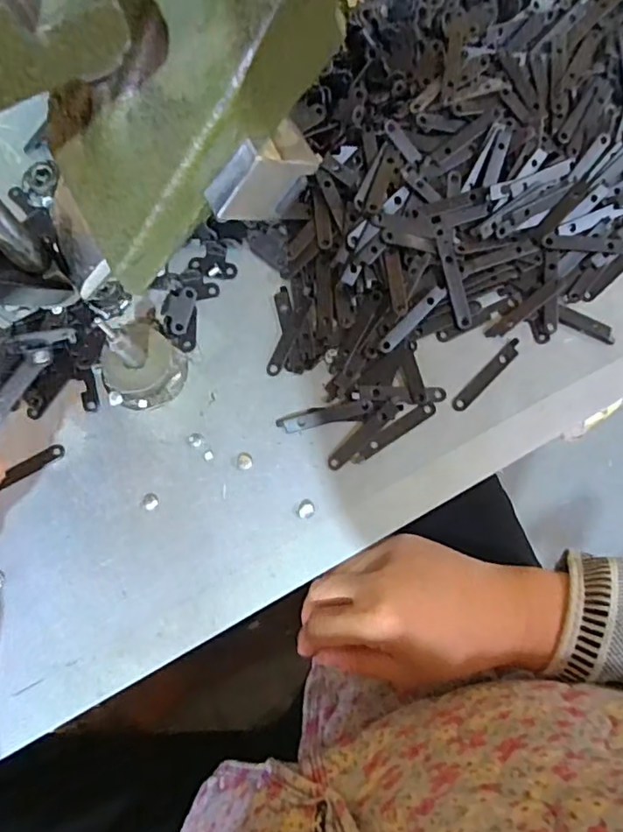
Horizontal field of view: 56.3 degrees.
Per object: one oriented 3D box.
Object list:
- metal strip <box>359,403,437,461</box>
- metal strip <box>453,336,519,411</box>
[{"bbox_3d":[0.048,0.008,0.328,0.051,0.004,0.008,-33,84,-6],"label":"metal strip"},{"bbox_3d":[0.101,-0.024,0.335,0.054,0.004,0.008,-44,85,-7],"label":"metal strip"}]

